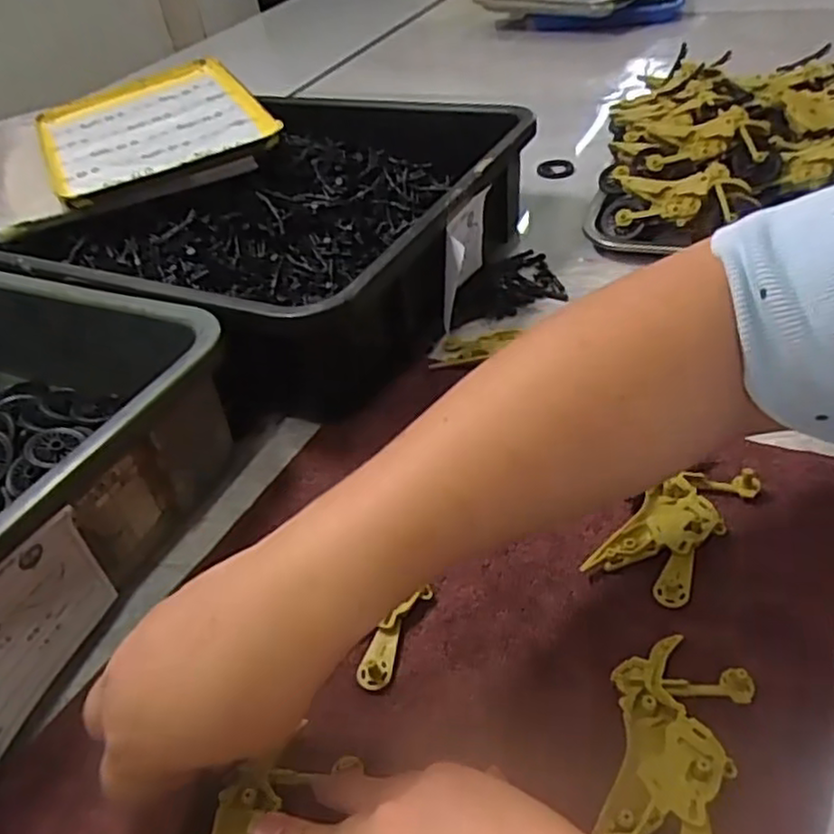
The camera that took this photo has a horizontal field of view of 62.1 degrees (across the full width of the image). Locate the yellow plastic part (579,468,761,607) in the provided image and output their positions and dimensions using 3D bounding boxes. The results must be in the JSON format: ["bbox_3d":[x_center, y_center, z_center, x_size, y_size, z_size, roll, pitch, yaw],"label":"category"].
[{"bbox_3d":[0.137,0.056,0.363,0.100,0.015,0.049,-35,48,-29],"label":"yellow plastic part"}]

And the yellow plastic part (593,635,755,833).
[{"bbox_3d":[0.101,0.136,0.278,0.051,0.016,0.093,14,45,23],"label":"yellow plastic part"}]

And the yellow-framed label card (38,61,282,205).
[{"bbox_3d":[-0.264,-0.287,0.682,0.198,0.013,0.252,-27,48,-14],"label":"yellow-framed label card"}]

